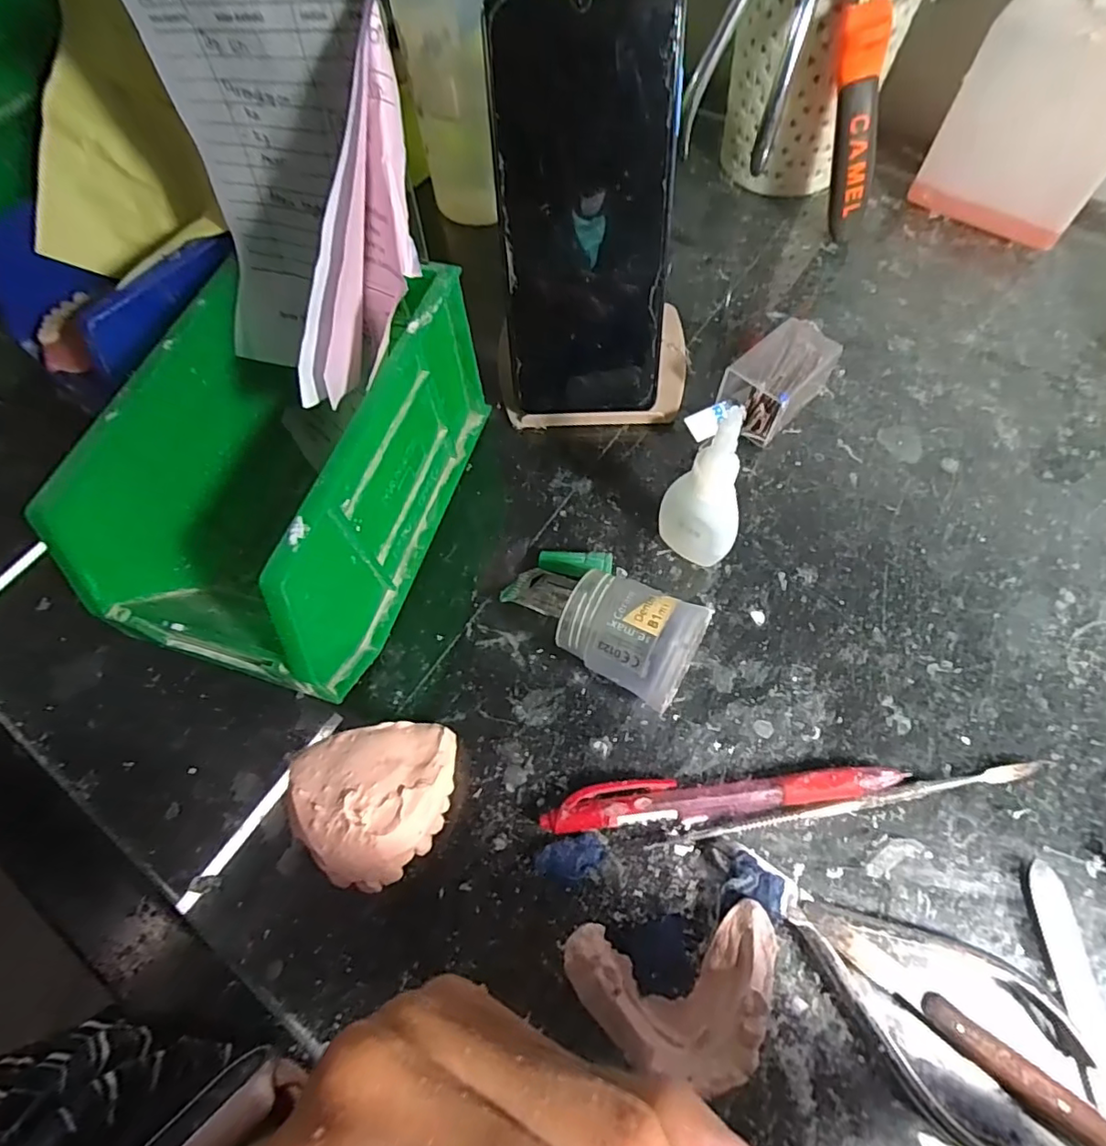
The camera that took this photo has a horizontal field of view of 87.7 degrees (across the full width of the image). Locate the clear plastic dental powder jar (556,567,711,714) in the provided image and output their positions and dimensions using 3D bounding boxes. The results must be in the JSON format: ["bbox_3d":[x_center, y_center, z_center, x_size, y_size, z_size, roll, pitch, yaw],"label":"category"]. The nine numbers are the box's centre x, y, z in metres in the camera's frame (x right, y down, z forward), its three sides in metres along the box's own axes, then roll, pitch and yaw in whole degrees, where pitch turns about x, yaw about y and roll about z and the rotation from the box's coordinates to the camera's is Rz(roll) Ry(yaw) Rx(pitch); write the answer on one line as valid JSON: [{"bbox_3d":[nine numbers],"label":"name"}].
[{"bbox_3d":[0.030,0.028,0.234,0.052,0.043,0.039,26,69,15],"label":"clear plastic dental powder jar"}]

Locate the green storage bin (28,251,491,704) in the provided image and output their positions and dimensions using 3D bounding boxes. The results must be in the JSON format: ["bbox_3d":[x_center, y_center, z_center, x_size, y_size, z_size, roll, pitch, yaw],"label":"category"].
[{"bbox_3d":[-0.109,-0.044,0.250,0.100,0.092,0.165,16,67,11],"label":"green storage bin"}]

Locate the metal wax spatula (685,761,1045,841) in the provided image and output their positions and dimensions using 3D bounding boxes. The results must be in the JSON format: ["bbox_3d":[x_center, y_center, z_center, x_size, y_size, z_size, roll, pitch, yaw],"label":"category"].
[{"bbox_3d":[0.121,0.089,0.220,0.138,0.007,0.006,-12,65,-2],"label":"metal wax spatula"}]

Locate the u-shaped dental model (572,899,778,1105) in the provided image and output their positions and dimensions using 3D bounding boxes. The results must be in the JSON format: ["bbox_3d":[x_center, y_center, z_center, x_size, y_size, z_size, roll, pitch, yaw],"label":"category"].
[{"bbox_3d":[0.042,0.138,0.190,0.067,0.025,0.044,-8,65,0],"label":"u-shaped dental model"}]

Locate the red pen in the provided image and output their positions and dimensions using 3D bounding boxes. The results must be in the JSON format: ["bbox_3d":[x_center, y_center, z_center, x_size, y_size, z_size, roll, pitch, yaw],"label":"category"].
[{"bbox_3d":[0.065,0.087,0.221,0.133,0.011,0.017,-5,65,1],"label":"red pen"}]

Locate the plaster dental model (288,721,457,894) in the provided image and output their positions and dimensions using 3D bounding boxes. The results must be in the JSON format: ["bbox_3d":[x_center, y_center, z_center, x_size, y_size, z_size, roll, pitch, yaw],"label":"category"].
[{"bbox_3d":[-0.066,0.086,0.220,0.060,0.028,0.056,-17,65,-5],"label":"plaster dental model"}]

